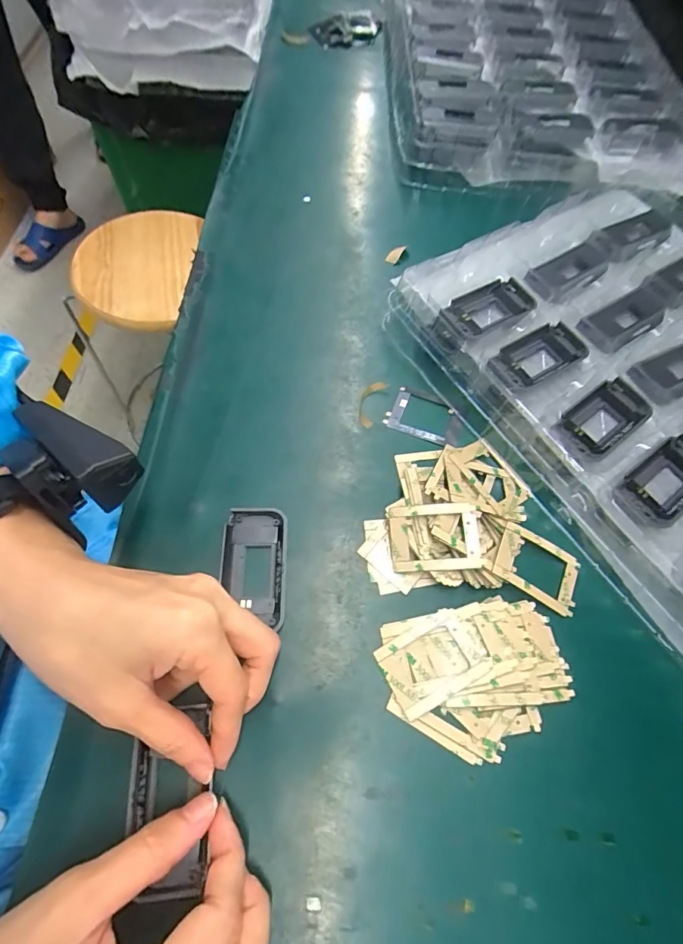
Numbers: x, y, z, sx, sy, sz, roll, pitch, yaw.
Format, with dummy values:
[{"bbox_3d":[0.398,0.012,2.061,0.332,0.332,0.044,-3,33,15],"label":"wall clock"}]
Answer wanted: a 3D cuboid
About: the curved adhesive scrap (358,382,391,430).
[{"bbox_3d":[0.021,-0.052,0.333,0.016,0.006,0.040,23,64,6],"label":"curved adhesive scrap"}]

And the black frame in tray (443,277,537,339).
[{"bbox_3d":[0.115,-0.125,0.341,0.073,0.010,0.039,-31,71,-18],"label":"black frame in tray"}]

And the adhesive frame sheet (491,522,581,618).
[{"bbox_3d":[0.121,0.059,0.279,0.054,0.004,0.039,30,61,0],"label":"adhesive frame sheet"}]

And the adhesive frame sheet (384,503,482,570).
[{"bbox_3d":[0.056,0.040,0.275,0.053,0.004,0.038,-4,75,8],"label":"adhesive frame sheet"}]

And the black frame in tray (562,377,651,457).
[{"bbox_3d":[0.181,-0.037,0.310,0.066,0.010,0.038,-34,72,-19],"label":"black frame in tray"}]

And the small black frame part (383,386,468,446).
[{"bbox_3d":[0.063,-0.041,0.330,0.055,0.004,0.038,22,64,5],"label":"small black frame part"}]

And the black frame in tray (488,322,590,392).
[{"bbox_3d":[0.142,-0.085,0.323,0.076,0.007,0.036,-28,70,-17],"label":"black frame in tray"}]

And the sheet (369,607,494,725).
[{"bbox_3d":[0.052,0.106,0.253,0.058,0.006,0.040,-24,69,-16],"label":"sheet"}]

